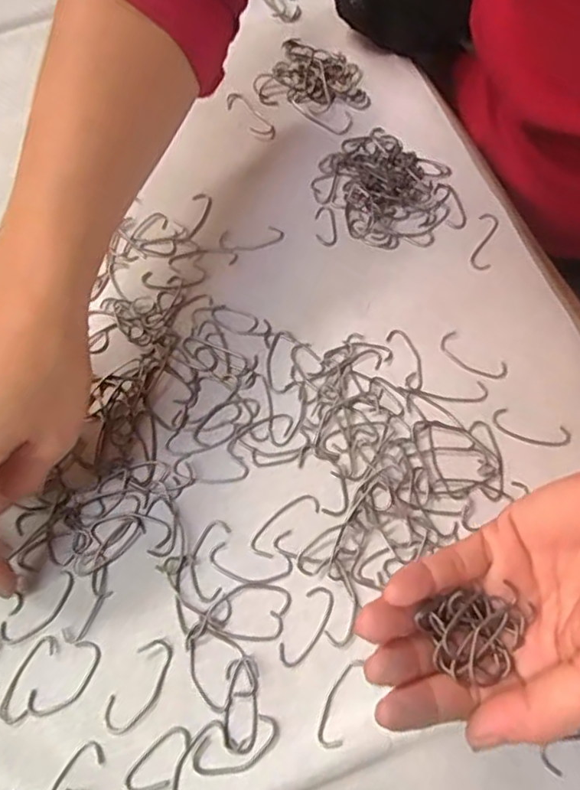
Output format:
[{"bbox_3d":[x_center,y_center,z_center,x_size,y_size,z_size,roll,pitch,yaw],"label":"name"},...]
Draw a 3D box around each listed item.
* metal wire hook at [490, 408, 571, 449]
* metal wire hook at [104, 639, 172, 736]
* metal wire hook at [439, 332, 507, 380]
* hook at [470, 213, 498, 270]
[{"bbox_3d":[0.119,0.017,0.295,0.037,0.004,0.014,20,71,10],"label":"metal wire hook"},{"bbox_3d":[-0.066,0.128,0.262,0.018,0.004,0.041,26,72,12],"label":"metal wire hook"},{"bbox_3d":[0.095,-0.020,0.311,0.037,0.004,0.014,34,74,15],"label":"metal wire hook"},{"bbox_3d":[0.109,-0.087,0.335,0.011,0.004,0.037,13,70,8],"label":"hook"}]

